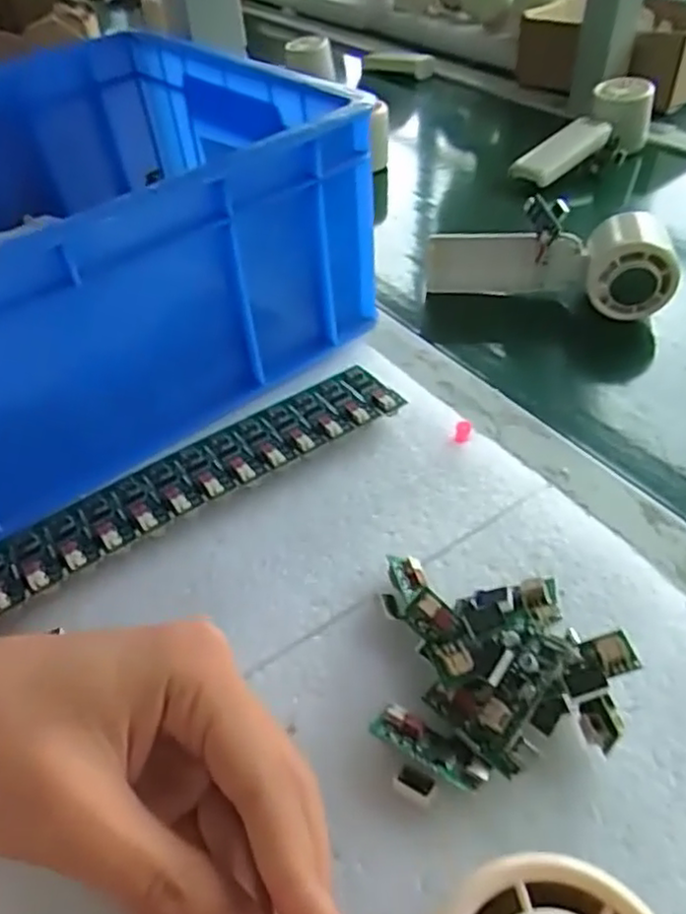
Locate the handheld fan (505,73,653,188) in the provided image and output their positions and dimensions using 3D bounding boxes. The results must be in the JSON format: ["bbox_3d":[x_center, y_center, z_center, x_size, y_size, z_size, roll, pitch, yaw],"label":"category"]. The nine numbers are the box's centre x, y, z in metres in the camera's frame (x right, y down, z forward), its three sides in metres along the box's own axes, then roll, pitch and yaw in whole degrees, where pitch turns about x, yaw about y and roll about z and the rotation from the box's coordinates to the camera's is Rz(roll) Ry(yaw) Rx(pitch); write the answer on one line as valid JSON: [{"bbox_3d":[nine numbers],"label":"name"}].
[{"bbox_3d":[0.224,-0.296,0.629,0.151,0.048,0.054,-36,53,-10],"label":"handheld fan"}]

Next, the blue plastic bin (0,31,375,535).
[{"bbox_3d":[-0.185,-0.112,0.361,0.321,0.116,0.266,-32,52,-25],"label":"blue plastic bin"}]

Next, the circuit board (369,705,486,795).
[{"bbox_3d":[0.028,0.094,0.218,0.038,0.007,0.012,23,52,24],"label":"circuit board"}]

